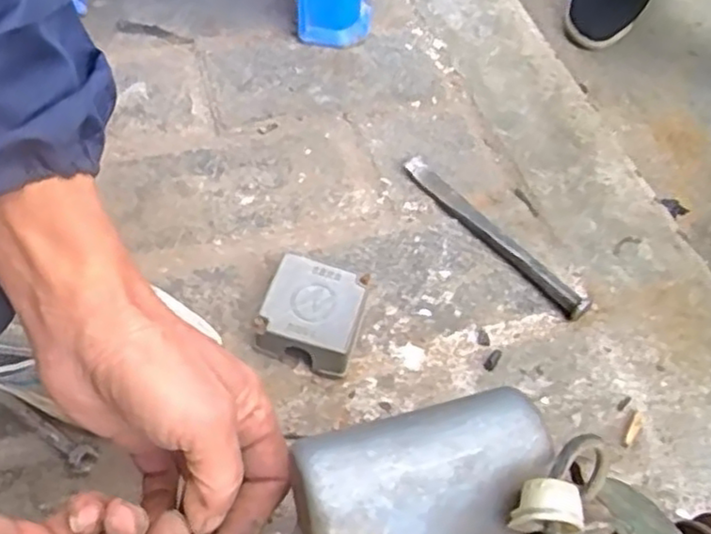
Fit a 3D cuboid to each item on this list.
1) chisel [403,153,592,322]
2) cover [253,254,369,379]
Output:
[{"bbox_3d":[0.115,-0.027,0.584,0.018,0.014,0.198,-35,66,-24],"label":"chisel"},{"bbox_3d":[-0.033,0.040,0.514,0.069,0.039,0.082,14,56,5],"label":"cover"}]

